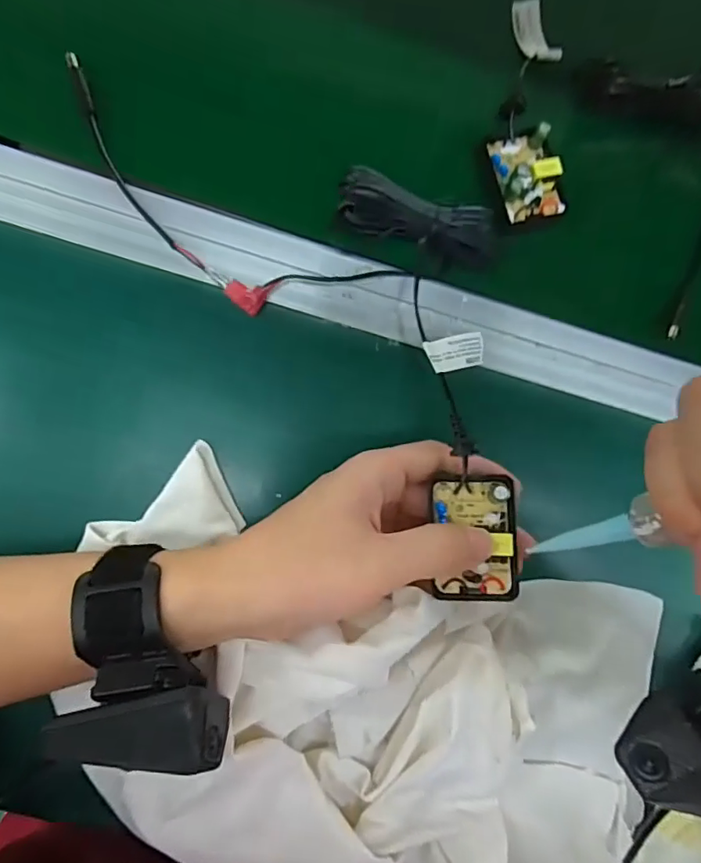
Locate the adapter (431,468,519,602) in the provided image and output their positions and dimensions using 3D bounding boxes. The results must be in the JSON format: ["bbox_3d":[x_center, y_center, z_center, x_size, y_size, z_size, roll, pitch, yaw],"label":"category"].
[{"bbox_3d":[0.060,0.050,0.245,0.037,0.024,0.058,2,85,-7],"label":"adapter"}]

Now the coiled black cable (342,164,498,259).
[{"bbox_3d":[0.040,-0.123,0.300,0.092,0.019,0.030,14,84,-6],"label":"coiled black cable"}]

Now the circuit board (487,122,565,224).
[{"bbox_3d":[0.105,-0.153,0.309,0.035,0.015,0.051,-15,87,-8],"label":"circuit board"}]

